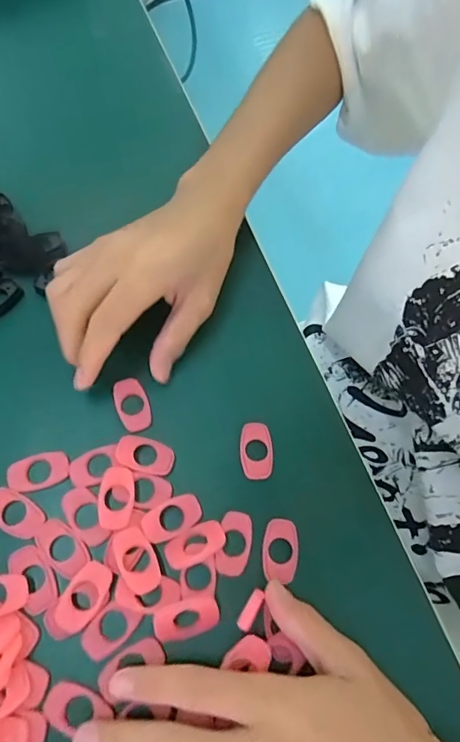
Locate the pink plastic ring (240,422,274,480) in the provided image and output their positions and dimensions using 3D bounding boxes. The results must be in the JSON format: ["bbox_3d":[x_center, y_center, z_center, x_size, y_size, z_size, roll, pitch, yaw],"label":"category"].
[{"bbox_3d":[0.016,0.046,0.270,0.019,0.004,0.033,-1,68,-6],"label":"pink plastic ring"}]

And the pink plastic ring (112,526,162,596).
[{"bbox_3d":[-0.048,0.097,0.239,0.019,0.004,0.033,-20,71,-12],"label":"pink plastic ring"}]

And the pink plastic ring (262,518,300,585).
[{"bbox_3d":[0.028,0.097,0.251,0.020,0.004,0.032,1,68,-5],"label":"pink plastic ring"}]

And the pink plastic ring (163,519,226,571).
[{"bbox_3d":[-0.018,0.092,0.245,0.033,0.007,0.017,-24,72,-14],"label":"pink plastic ring"}]

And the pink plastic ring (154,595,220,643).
[{"bbox_3d":[-0.022,0.124,0.231,0.033,0.004,0.018,-16,93,-10],"label":"pink plastic ring"}]

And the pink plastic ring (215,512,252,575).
[{"bbox_3d":[0.003,0.093,0.250,0.018,0.004,0.033,10,68,-1],"label":"pink plastic ring"}]

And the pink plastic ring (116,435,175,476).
[{"bbox_3d":[-0.048,0.048,0.262,0.032,0.004,0.019,18,66,-12],"label":"pink plastic ring"}]

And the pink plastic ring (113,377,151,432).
[{"bbox_3d":[-0.058,0.020,0.275,0.019,0.004,0.032,-15,70,-11],"label":"pink plastic ring"}]

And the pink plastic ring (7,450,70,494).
[{"bbox_3d":[-0.106,0.055,0.255,0.032,0.004,0.019,-15,70,-11],"label":"pink plastic ring"}]

